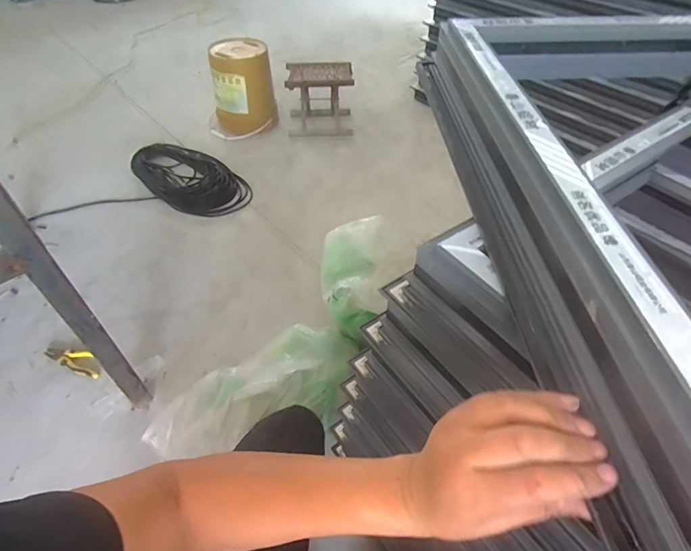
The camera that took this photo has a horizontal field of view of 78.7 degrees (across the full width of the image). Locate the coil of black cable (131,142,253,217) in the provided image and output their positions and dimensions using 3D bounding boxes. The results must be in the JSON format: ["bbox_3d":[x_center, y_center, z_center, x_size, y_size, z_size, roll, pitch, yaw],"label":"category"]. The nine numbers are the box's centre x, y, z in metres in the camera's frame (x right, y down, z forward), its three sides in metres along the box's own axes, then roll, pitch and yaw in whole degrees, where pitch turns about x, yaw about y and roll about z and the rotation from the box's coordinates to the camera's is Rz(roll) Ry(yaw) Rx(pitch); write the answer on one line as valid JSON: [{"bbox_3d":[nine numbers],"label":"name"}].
[{"bbox_3d":[-0.658,-0.418,1.778,0.327,0.074,0.586,-32,55,-26],"label":"coil of black cable"}]

